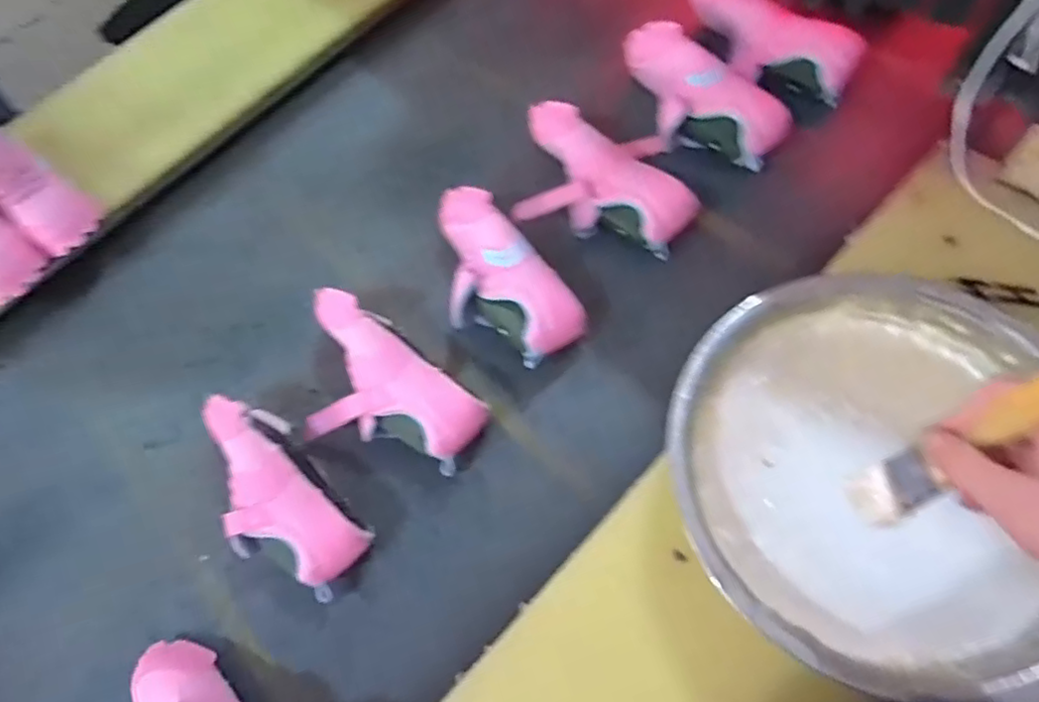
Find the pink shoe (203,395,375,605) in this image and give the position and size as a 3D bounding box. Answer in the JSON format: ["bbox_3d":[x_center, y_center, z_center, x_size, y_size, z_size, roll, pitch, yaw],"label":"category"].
[{"bbox_3d":[-0.264,0.155,0.683,0.121,0.075,0.235,-40,70,-15],"label":"pink shoe"}]

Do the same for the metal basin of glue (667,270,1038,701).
[{"bbox_3d":[0.289,0.109,0.566,0.307,0.119,0.324,-1,65,2],"label":"metal basin of glue"}]

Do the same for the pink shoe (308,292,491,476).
[{"bbox_3d":[-0.158,0.044,0.716,0.244,0.071,0.155,33,71,16],"label":"pink shoe"}]

